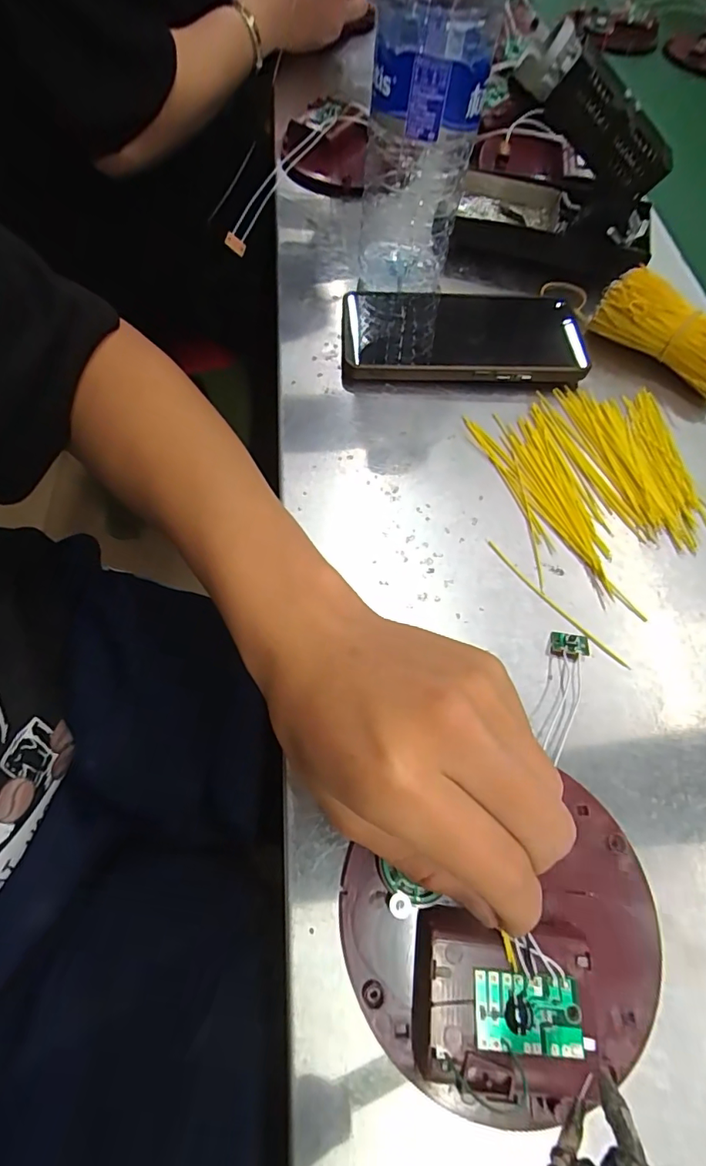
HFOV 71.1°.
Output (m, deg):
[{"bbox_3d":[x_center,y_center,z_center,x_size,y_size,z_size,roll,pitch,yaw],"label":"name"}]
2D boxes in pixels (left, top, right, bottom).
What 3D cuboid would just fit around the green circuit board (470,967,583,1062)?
[{"bbox_3d":[0.059,0.145,0.166,0.035,0.004,0.022,6,64,-1],"label":"green circuit board"}]

